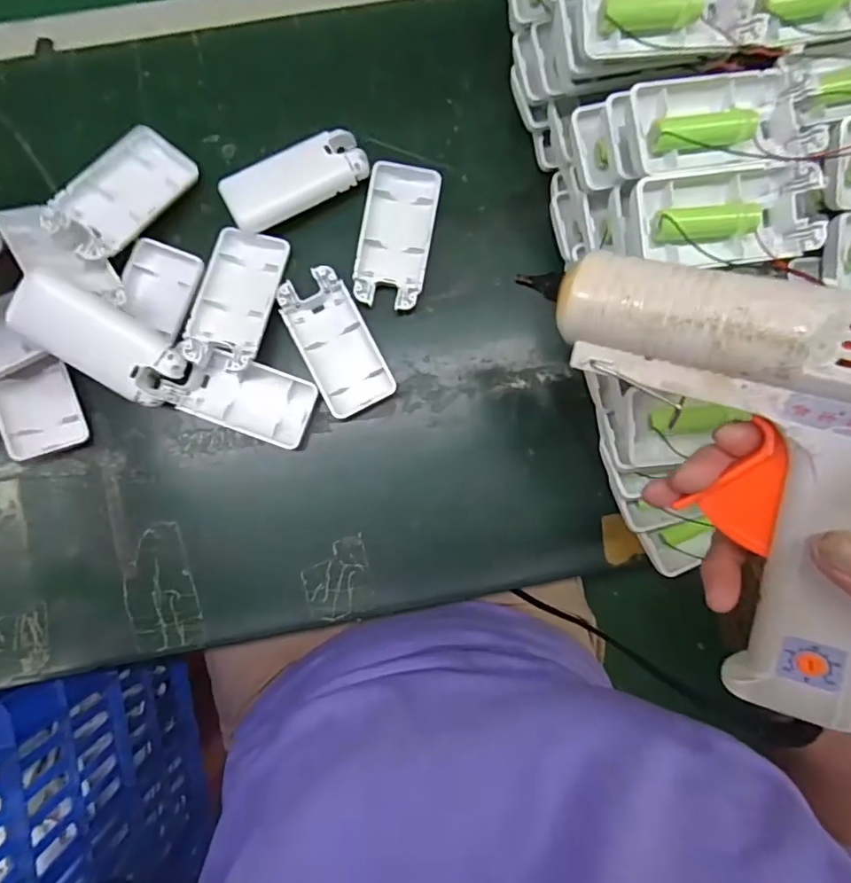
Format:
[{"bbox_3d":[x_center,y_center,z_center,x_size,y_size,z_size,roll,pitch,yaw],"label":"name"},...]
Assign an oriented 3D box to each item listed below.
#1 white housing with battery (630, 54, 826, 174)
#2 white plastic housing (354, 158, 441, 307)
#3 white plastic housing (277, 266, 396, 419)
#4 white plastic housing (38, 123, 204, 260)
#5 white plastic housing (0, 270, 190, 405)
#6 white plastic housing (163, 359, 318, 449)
[{"bbox_3d":[0.142,-0.153,0.265,0.087,0.026,0.047,-11,87,-3],"label":"white housing with battery"},{"bbox_3d":[-0.019,-0.134,0.358,0.046,0.015,0.094,9,87,-1],"label":"white plastic housing"},{"bbox_3d":[-0.058,-0.063,0.353,0.046,0.015,0.093,-29,88,-3],"label":"white plastic housing"},{"bbox_3d":[-0.189,-0.154,0.340,0.047,0.014,0.094,35,72,-6],"label":"white plastic housing"},{"bbox_3d":[-0.192,-0.059,0.320,0.093,0.021,0.041,33,86,-18],"label":"white plastic housing"},{"bbox_3d":[-0.116,-0.029,0.351,0.086,0.015,0.044,20,86,0],"label":"white plastic housing"}]

